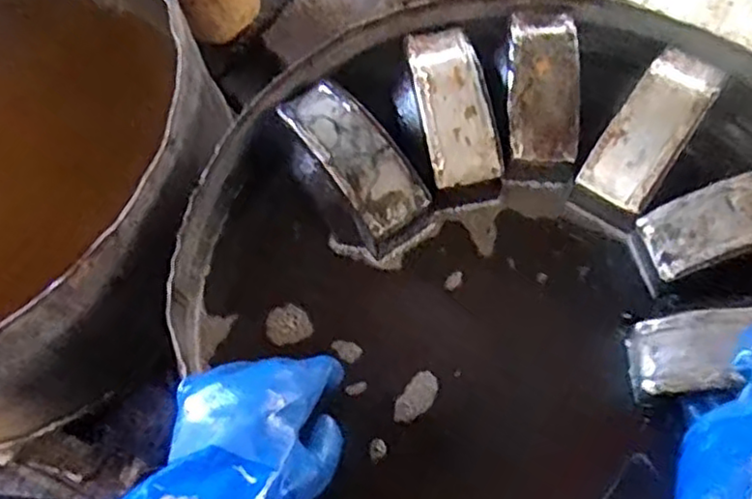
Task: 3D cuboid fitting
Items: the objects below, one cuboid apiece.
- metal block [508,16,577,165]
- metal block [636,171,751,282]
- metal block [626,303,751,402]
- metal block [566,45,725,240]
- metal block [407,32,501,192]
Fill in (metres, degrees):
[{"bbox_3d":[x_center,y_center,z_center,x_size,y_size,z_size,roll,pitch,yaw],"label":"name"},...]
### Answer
[{"bbox_3d":[0.145,-0.147,0.609,0.055,0.030,0.139,3,65,4],"label":"metal block"},{"bbox_3d":[0.288,-0.027,0.542,0.151,0.019,0.060,-17,67,7],"label":"metal block"},{"bbox_3d":[0.272,0.075,0.510,0.160,0.048,0.060,-3,66,10],"label":"metal block"},{"bbox_3d":[0.232,-0.098,0.595,0.060,0.049,0.156,33,86,14],"label":"metal block"},{"bbox_3d":[0.065,-0.130,0.607,0.056,0.027,0.152,-10,65,-2],"label":"metal block"}]

